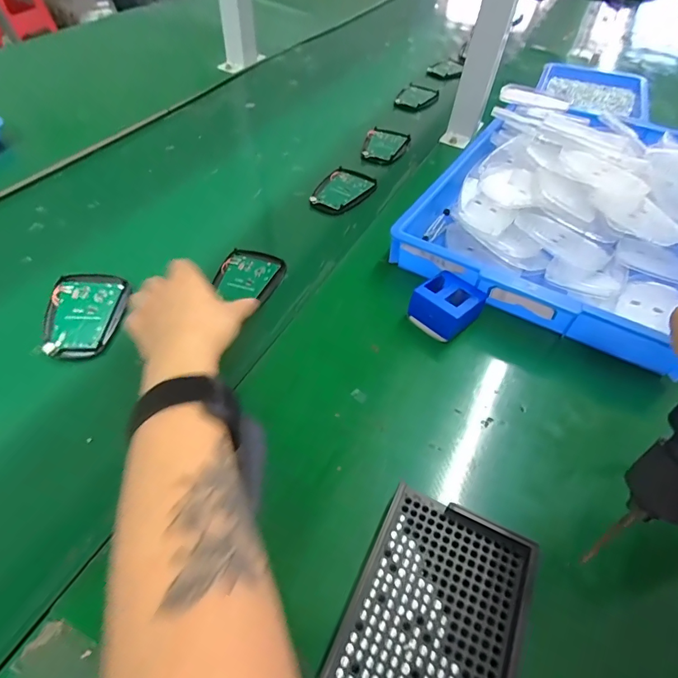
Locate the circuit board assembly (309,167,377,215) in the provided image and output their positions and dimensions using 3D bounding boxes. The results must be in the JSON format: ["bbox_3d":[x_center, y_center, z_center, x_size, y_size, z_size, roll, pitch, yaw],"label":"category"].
[{"bbox_3d":[0.006,-0.194,0.543,0.063,0.008,0.096,28,54,19],"label":"circuit board assembly"}]

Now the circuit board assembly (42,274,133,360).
[{"bbox_3d":[-0.237,-0.024,0.388,0.062,0.014,0.096,0,50,-2],"label":"circuit board assembly"}]

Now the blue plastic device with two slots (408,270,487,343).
[{"bbox_3d":[0.103,-0.031,0.392,0.059,0.032,0.057,-35,60,-27],"label":"blue plastic device with two slots"}]

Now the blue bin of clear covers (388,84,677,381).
[{"bbox_3d":[0.285,-0.178,0.495,0.287,0.070,0.452,27,54,19],"label":"blue bin of clear covers"}]

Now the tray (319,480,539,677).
[{"bbox_3d":[0.052,0.164,0.239,0.092,0.023,0.136,22,53,15],"label":"tray"}]

